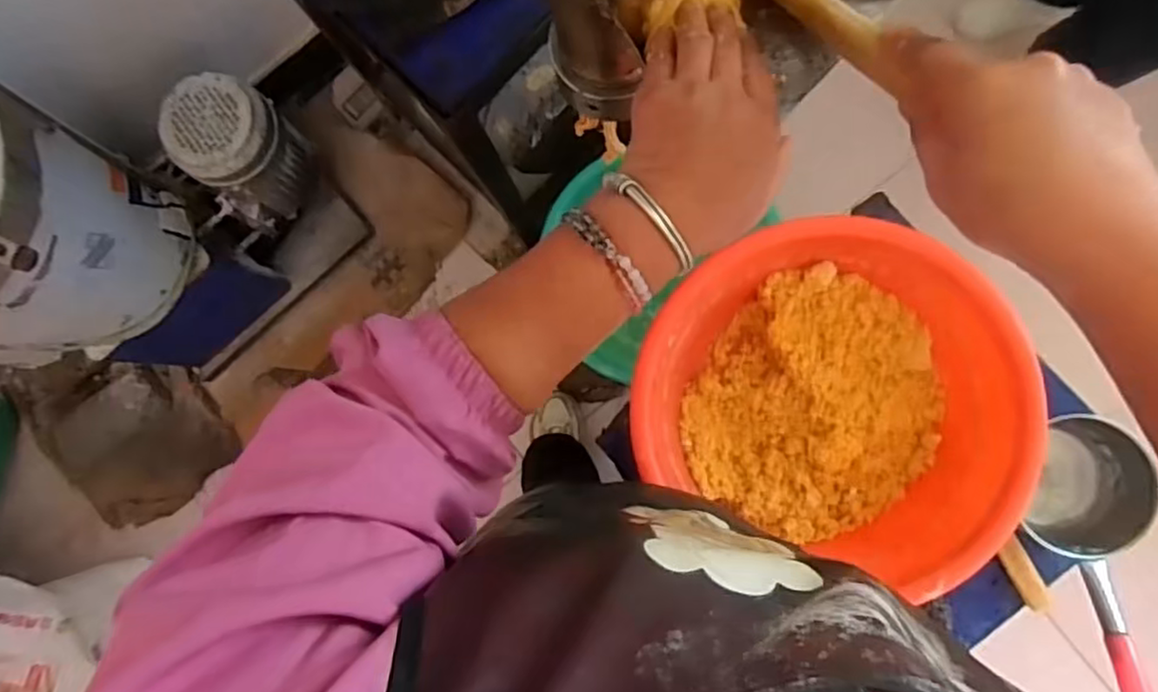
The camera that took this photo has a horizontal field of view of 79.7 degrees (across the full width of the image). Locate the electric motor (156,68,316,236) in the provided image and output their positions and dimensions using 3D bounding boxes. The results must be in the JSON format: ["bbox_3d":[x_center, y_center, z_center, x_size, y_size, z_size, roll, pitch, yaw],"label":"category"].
[{"bbox_3d":[-0.557,-0.313,1.177,0.142,0.290,0.197,39,89,6],"label":"electric motor"}]

